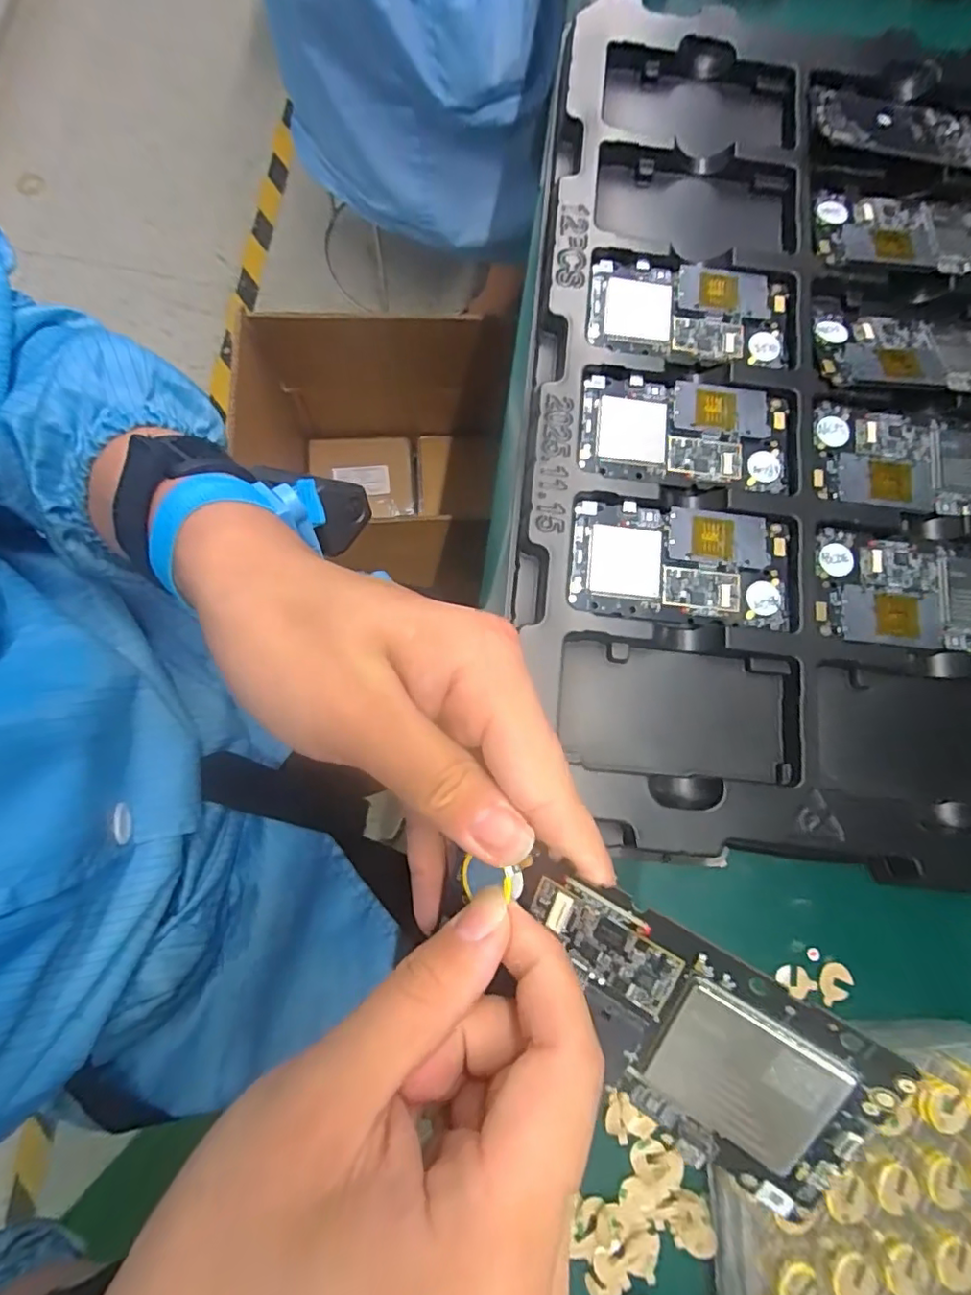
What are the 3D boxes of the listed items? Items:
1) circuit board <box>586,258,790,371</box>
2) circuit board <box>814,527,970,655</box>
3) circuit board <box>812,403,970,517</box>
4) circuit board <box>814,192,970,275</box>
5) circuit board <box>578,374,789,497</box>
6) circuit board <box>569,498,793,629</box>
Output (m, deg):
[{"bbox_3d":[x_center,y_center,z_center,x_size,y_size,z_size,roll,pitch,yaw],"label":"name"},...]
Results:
[{"bbox_3d":[0.131,-0.216,0.357,0.128,0.006,0.069,5,79,0],"label":"circuit board"},{"bbox_3d":[0.257,-0.031,0.329,0.122,0.005,0.066,8,79,0],"label":"circuit board"},{"bbox_3d":[0.265,-0.112,0.346,0.121,0.004,0.065,9,79,1],"label":"circuit board"},{"bbox_3d":[0.282,-0.275,0.371,0.125,0.007,0.062,5,79,0],"label":"circuit board"},{"bbox_3d":[0.122,-0.133,0.343,0.127,0.009,0.070,4,79,0],"label":"circuit board"},{"bbox_3d":[0.114,-0.048,0.326,0.126,0.005,0.070,6,79,0],"label":"circuit board"}]

